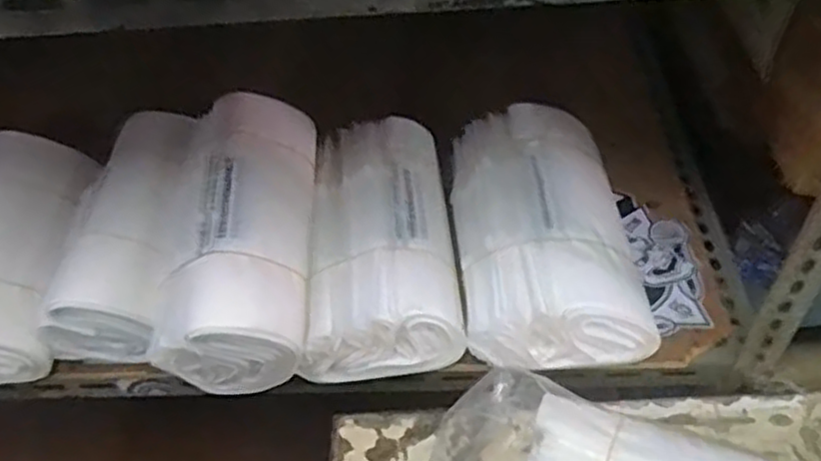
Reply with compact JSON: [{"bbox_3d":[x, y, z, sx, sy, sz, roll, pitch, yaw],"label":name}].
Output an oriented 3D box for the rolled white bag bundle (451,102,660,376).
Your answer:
[{"bbox_3d":[0.122,-0.002,0.677,0.153,0.097,0.246,-5,47,1],"label":"rolled white bag bundle"}]

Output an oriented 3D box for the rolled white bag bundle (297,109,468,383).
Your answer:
[{"bbox_3d":[-0.028,0.004,0.682,0.138,0.088,0.253,-5,58,3],"label":"rolled white bag bundle"}]

